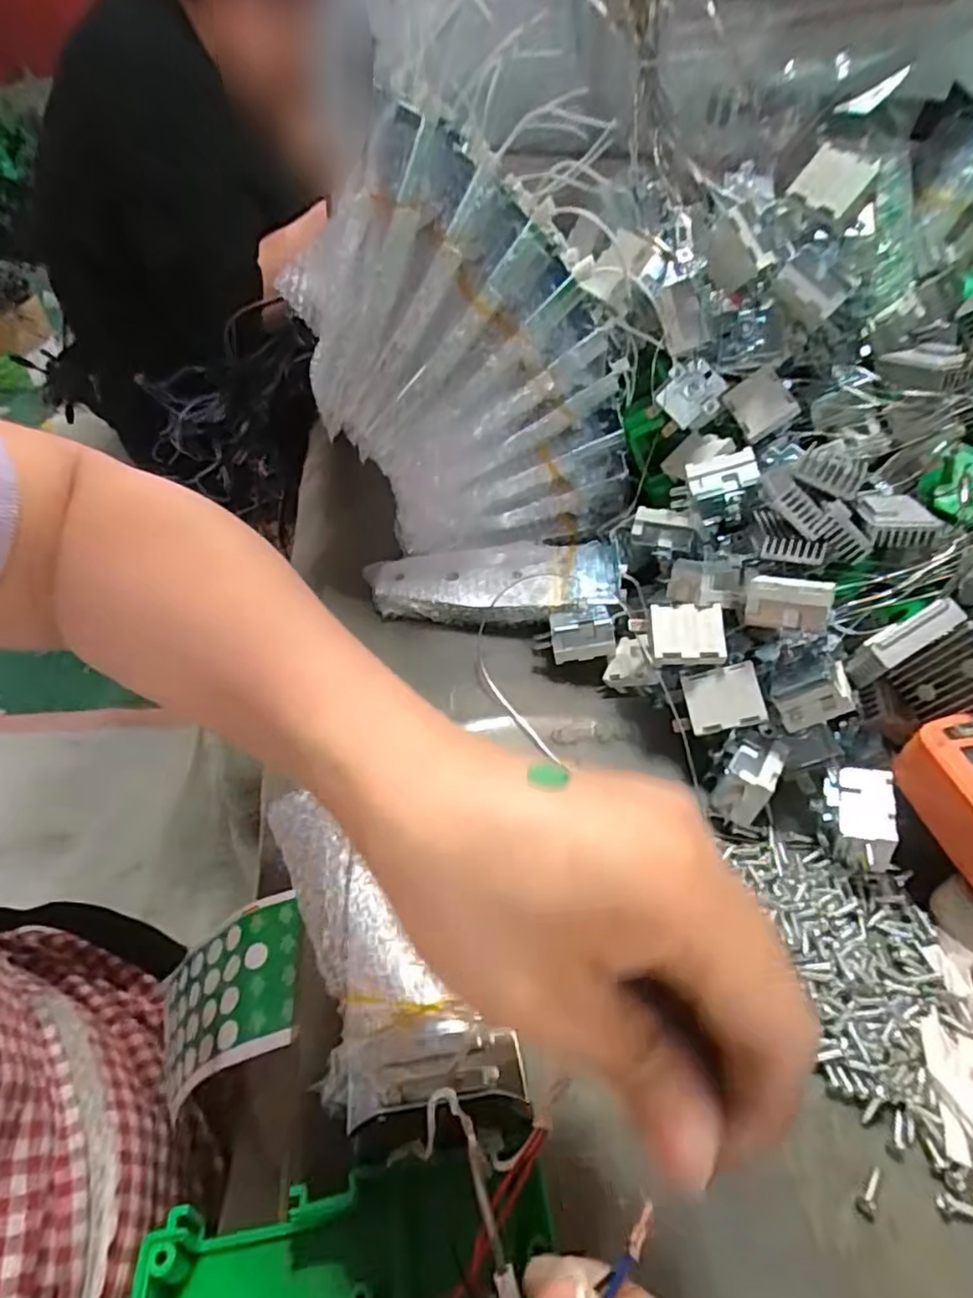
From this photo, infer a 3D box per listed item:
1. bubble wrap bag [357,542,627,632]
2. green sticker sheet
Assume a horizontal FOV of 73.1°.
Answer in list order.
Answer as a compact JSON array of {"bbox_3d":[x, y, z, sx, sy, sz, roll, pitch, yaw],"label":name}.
[{"bbox_3d":[0.004,-0.042,0.417,0.157,0.027,0.055,2,44,-1],"label":"bubble wrap bag"},{"bbox_3d":[-0.111,0.148,0.276,0.081,0.011,0.059,-38,41,13],"label":"green sticker sheet"}]

